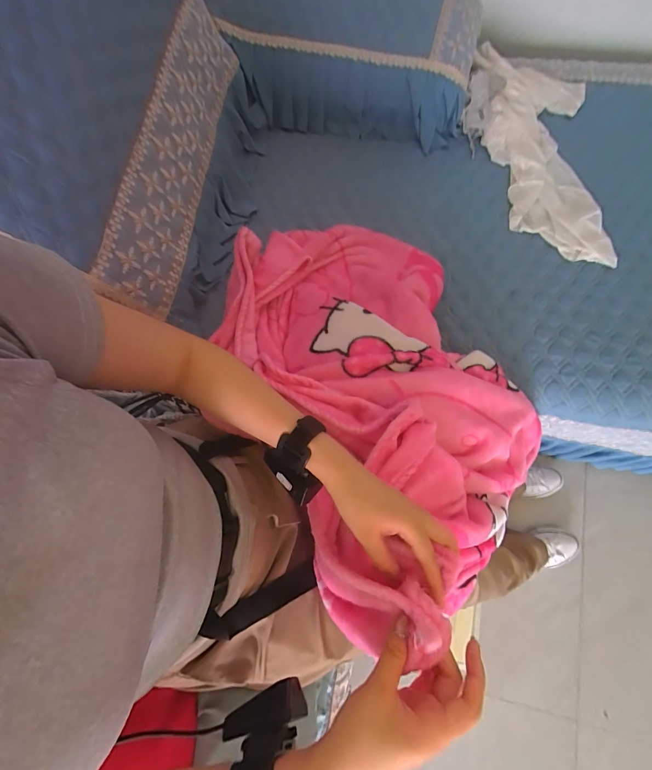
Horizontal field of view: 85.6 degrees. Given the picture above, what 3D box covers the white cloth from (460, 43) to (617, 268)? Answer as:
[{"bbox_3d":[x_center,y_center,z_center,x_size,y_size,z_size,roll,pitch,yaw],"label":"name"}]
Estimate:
[{"bbox_3d":[0.472,-0.539,0.799,0.301,0.064,0.566,5,73,2],"label":"white cloth"}]

